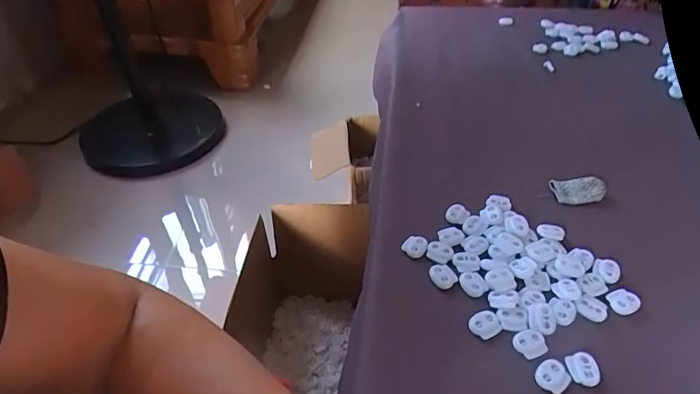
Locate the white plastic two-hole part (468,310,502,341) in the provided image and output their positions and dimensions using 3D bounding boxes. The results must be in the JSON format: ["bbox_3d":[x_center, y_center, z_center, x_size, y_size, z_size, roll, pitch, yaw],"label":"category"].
[{"bbox_3d":[0.099,0.093,0.328,0.022,0.004,0.018,-25,47,-24],"label":"white plastic two-hole part"}]

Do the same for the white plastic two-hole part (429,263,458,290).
[{"bbox_3d":[0.075,0.064,0.362,0.020,0.005,0.021,-1,42,1],"label":"white plastic two-hole part"}]

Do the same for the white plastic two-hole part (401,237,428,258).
[{"bbox_3d":[0.056,0.043,0.385,0.019,0.007,0.019,-1,42,1],"label":"white plastic two-hole part"}]

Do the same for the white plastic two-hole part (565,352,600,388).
[{"bbox_3d":[0.156,0.114,0.300,0.020,0.004,0.021,-4,42,-3],"label":"white plastic two-hole part"}]

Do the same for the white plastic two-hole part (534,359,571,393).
[{"bbox_3d":[0.135,0.119,0.298,0.021,0.004,0.020,-30,49,-28],"label":"white plastic two-hole part"}]

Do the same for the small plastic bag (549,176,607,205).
[{"bbox_3d":[0.220,-0.005,0.431,0.047,0.008,0.028,-2,65,5],"label":"small plastic bag"}]

